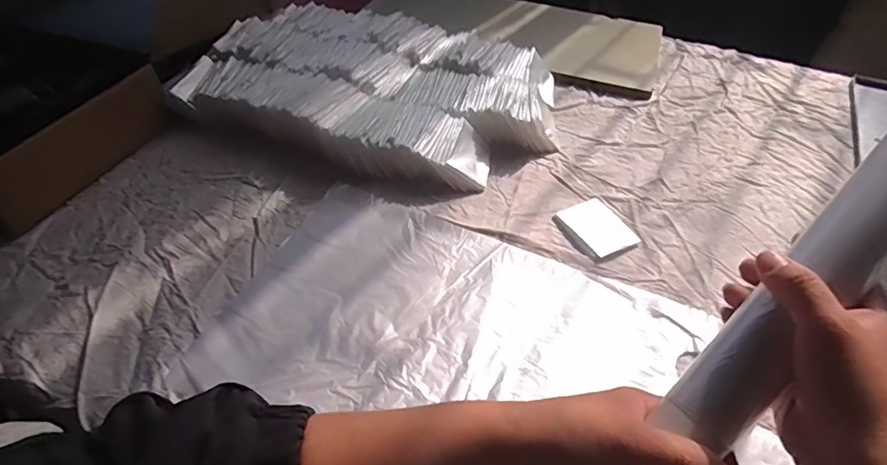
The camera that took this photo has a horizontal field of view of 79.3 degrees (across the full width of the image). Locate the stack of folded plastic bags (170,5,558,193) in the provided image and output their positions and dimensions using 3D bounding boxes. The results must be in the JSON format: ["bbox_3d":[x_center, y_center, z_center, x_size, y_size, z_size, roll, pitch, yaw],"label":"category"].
[{"bbox_3d":[-0.091,-0.210,0.776,0.486,0.082,0.308,10,49,9],"label":"stack of folded plastic bags"}]

